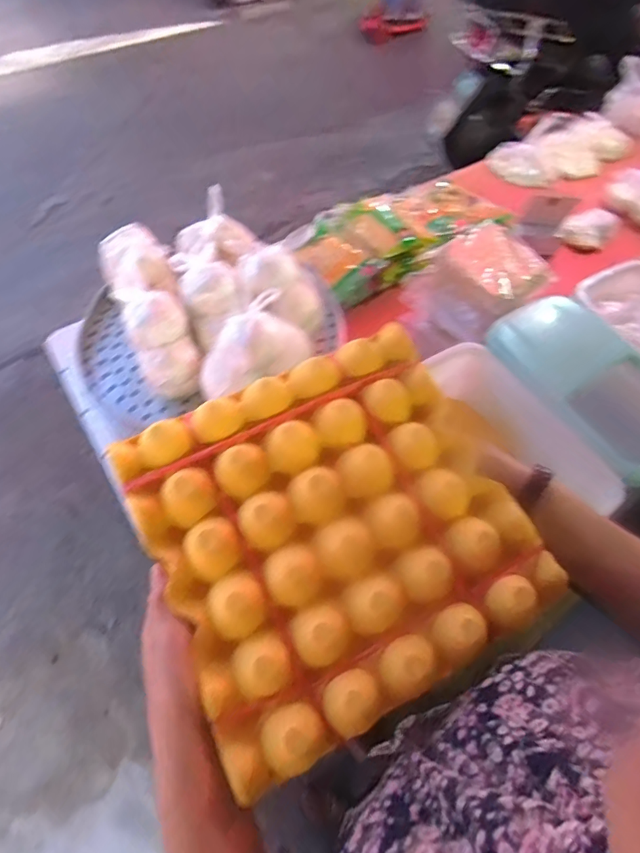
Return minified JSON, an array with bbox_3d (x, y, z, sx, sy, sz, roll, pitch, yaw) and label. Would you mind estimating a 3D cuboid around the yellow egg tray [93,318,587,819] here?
[{"bbox_3d":[0.019,0.076,0.397,0.299,0.051,0.277,-25,66,-16],"label":"yellow egg tray"}]

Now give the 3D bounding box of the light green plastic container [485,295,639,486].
[{"bbox_3d":[0.459,-0.082,0.758,0.208,0.052,0.333,-34,69,-20],"label":"light green plastic container"}]

